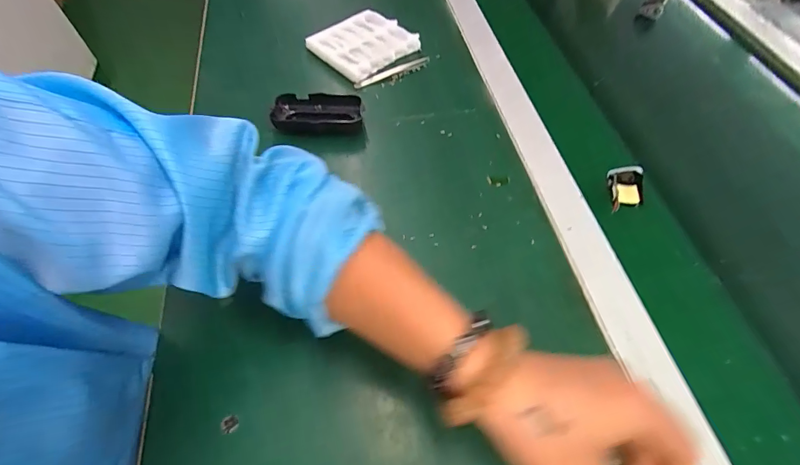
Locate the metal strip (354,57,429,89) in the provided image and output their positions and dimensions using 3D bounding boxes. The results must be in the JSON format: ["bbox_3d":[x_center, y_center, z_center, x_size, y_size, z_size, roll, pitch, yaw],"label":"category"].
[{"bbox_3d":[-0.008,-0.221,0.547,0.112,0.009,0.024,-28,63,-17],"label":"metal strip"}]

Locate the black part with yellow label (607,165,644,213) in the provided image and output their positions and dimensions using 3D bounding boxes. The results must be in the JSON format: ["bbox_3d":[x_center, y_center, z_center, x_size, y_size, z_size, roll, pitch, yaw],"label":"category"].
[{"bbox_3d":[0.259,-0.051,0.442,0.037,0.020,0.048,1,58,-1],"label":"black part with yellow label"}]

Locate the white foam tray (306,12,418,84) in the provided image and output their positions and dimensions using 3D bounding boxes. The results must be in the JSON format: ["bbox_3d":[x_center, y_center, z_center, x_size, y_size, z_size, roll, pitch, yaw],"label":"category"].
[{"bbox_3d":[-0.054,-0.276,0.567,0.133,0.022,0.110,-37,66,-21],"label":"white foam tray"}]

